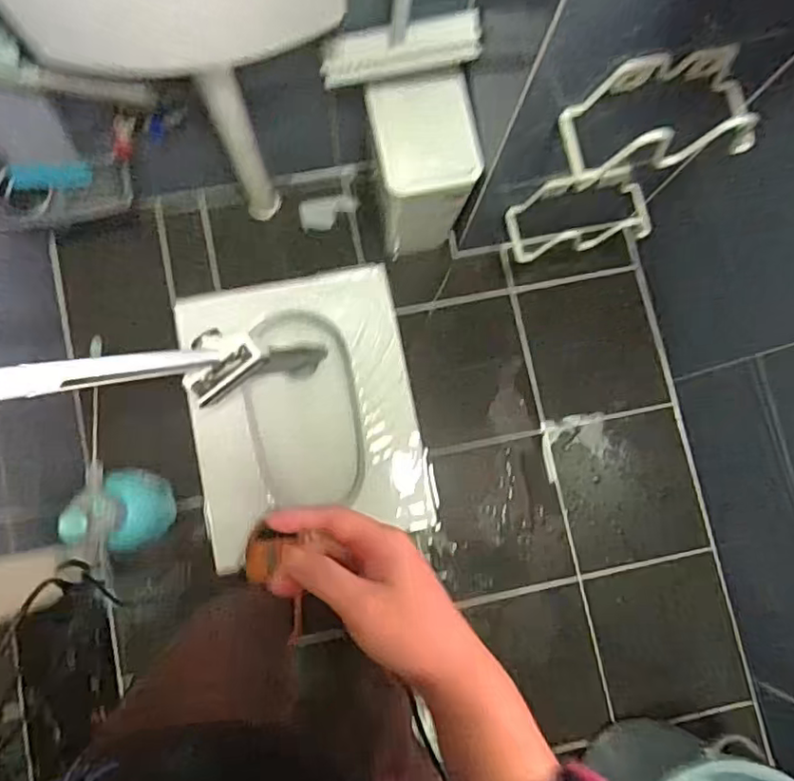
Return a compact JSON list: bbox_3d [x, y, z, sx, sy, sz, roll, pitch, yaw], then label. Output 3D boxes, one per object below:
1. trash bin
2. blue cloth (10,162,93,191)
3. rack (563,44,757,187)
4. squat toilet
[{"bbox_3d":[0.037,-0.384,1.138,0.159,0.354,0.193,-11,83,-4],"label":"trash bin"},{"bbox_3d":[-0.579,-0.360,1.036,0.138,0.051,0.016,-7,61,-2],"label":"blue cloth"},{"bbox_3d":[0.346,-0.351,0.795,0.253,0.098,0.109,-11,83,-4],"label":"rack"},{"bbox_3d":[-0.186,0.048,1.314,0.439,0.165,0.540,-10,83,-4],"label":"squat toilet"}]

